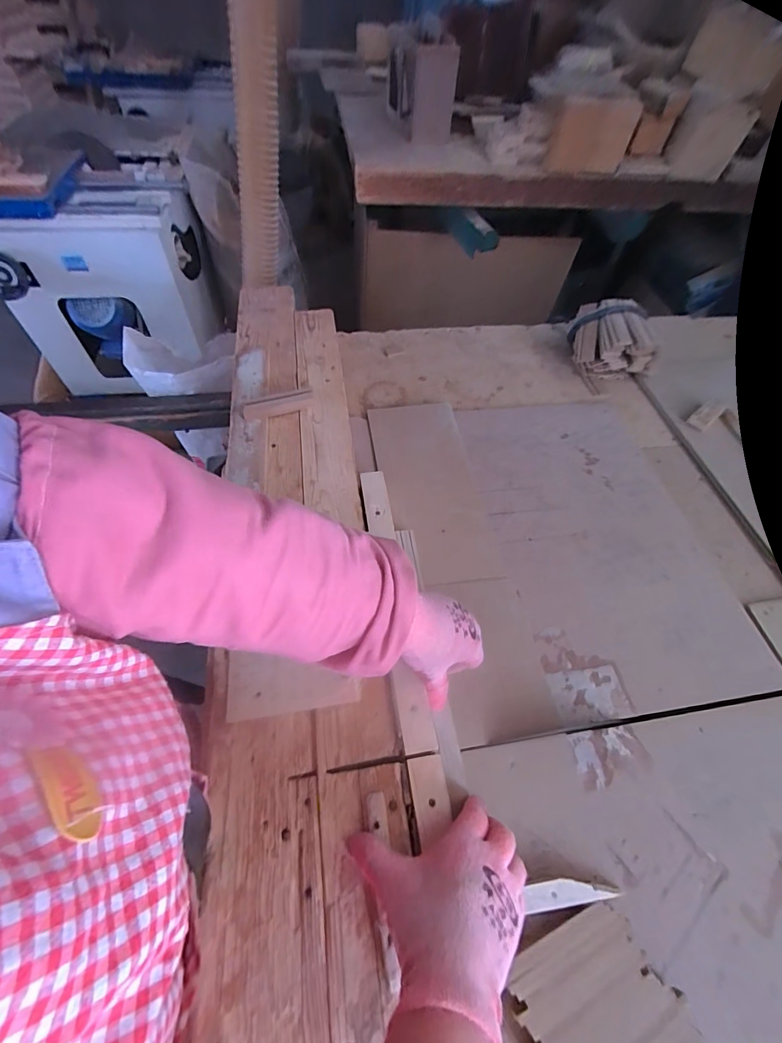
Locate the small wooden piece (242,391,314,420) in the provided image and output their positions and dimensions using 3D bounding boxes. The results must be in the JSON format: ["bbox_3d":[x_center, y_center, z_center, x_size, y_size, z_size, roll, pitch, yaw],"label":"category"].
[{"bbox_3d":[-0.168,-0.176,0.625,0.105,0.014,0.030,-18,59,-16],"label":"small wooden piece"}]

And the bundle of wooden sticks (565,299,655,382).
[{"bbox_3d":[0.407,-0.335,0.771,0.123,0.092,0.136,6,56,-1],"label":"bundle of wooden sticks"}]

